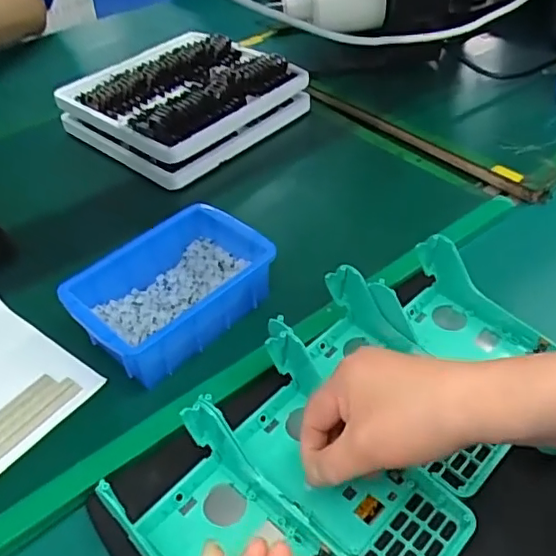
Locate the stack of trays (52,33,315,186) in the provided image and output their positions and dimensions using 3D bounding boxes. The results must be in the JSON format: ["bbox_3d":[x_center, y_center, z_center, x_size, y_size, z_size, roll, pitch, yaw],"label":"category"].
[{"bbox_3d":[-0.113,-0.212,0.687,0.213,0.060,0.221,29,52,27],"label":"stack of trays"}]

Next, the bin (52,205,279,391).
[{"bbox_3d":[-0.084,0.013,0.462,0.105,0.059,0.151,32,54,30],"label":"bin"}]

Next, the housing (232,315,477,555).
[{"bbox_3d":[0.036,0.115,0.370,0.084,0.053,0.176,-30,58,-24],"label":"housing"}]

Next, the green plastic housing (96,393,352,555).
[{"bbox_3d":[-0.015,0.151,0.324,0.167,0.055,0.080,32,54,30],"label":"green plastic housing"}]

